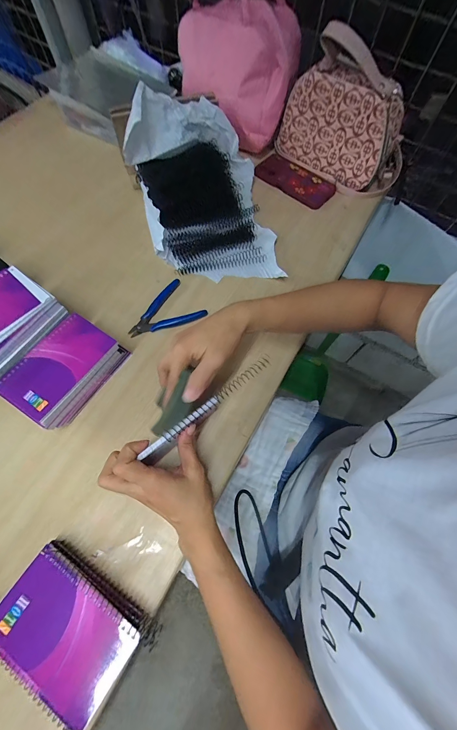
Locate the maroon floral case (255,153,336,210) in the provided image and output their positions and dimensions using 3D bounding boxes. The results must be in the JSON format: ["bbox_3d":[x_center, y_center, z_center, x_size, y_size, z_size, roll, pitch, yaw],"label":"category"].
[{"bbox_3d":[0.135,-0.379,0.590,0.161,0.016,0.078,34,71,12],"label":"maroon floral case"}]

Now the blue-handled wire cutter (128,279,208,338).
[{"bbox_3d":[-0.105,-0.083,0.456,0.113,0.010,0.082,-34,72,-14],"label":"blue-handled wire cutter"}]

